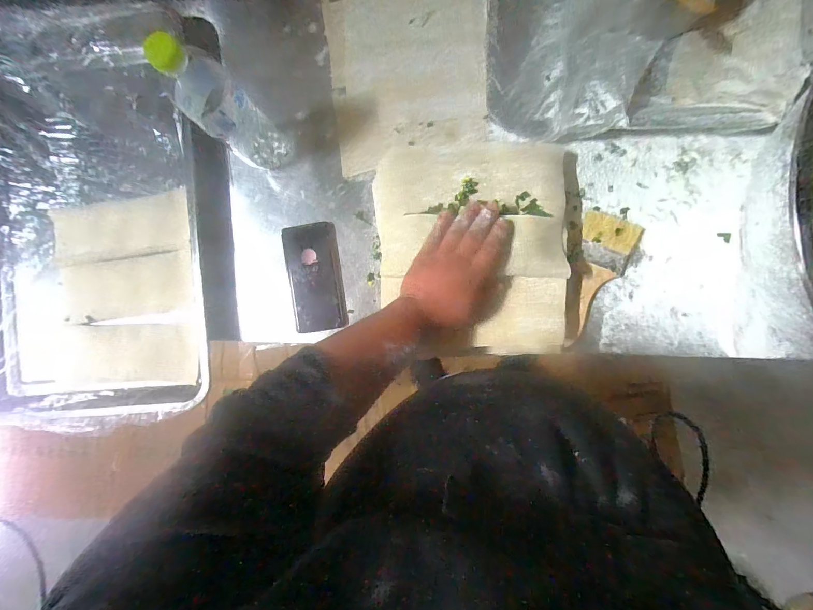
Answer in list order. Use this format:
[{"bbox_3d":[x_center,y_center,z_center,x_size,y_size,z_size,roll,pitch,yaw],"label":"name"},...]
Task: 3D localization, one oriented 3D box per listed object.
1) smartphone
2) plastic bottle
[{"bbox_3d":[-0.142,-0.042,0.560,0.085,0.014,0.162,-7,90,4],"label":"smartphone"},{"bbox_3d":[-0.231,-0.247,0.458,0.080,0.236,0.067,43,93,3],"label":"plastic bottle"}]

